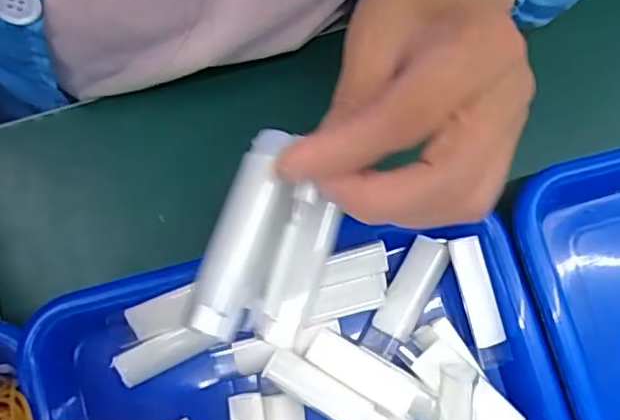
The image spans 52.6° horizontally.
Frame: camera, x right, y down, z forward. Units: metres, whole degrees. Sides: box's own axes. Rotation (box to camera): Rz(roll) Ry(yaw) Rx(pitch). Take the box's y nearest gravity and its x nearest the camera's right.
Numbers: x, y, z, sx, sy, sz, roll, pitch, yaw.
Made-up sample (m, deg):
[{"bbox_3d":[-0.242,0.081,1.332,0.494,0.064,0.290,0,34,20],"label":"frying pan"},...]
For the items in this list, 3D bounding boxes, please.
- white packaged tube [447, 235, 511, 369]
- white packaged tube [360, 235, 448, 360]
[{"bbox_3d":[0.086,0.047,0.322,0.016,0.009,0.066,-14,80,-4],"label":"white packaged tube"},{"bbox_3d":[0.050,0.046,0.329,0.019,0.011,0.066,29,80,4],"label":"white packaged tube"}]

